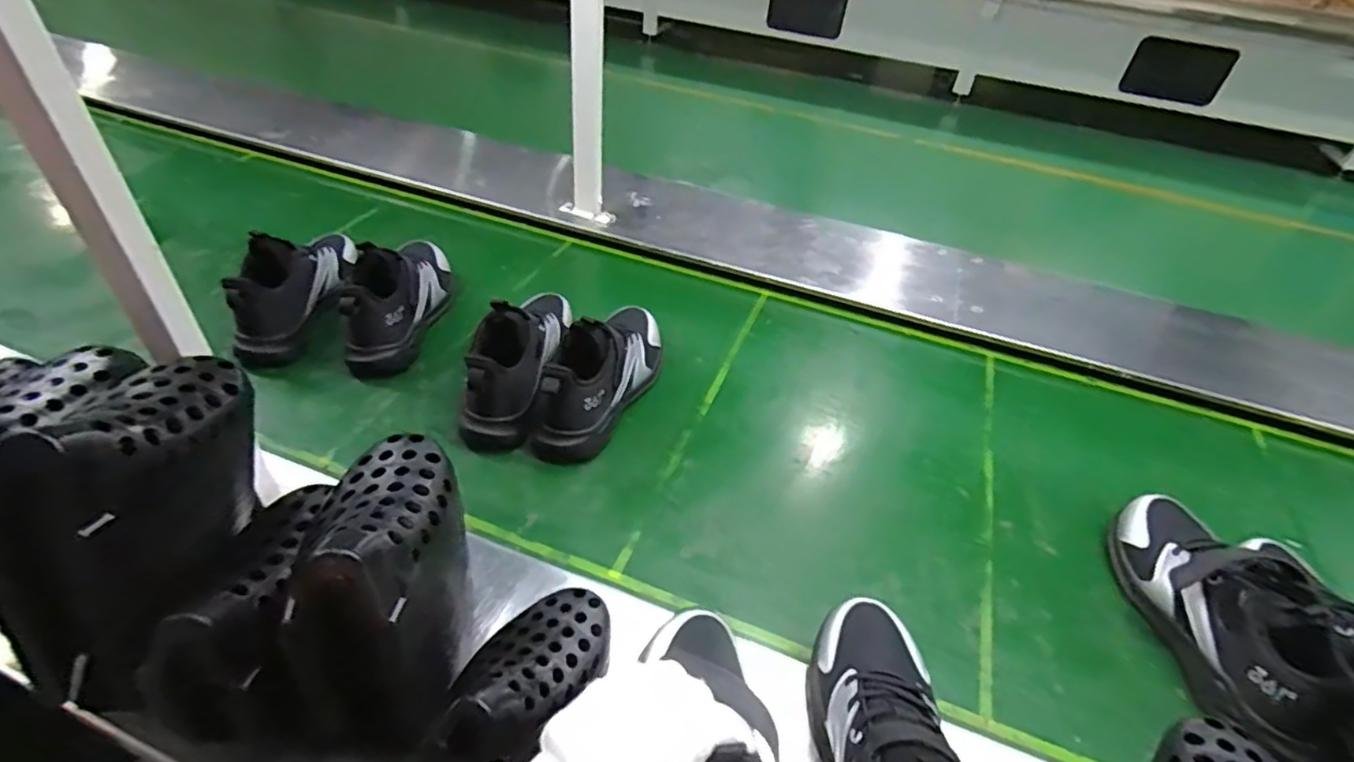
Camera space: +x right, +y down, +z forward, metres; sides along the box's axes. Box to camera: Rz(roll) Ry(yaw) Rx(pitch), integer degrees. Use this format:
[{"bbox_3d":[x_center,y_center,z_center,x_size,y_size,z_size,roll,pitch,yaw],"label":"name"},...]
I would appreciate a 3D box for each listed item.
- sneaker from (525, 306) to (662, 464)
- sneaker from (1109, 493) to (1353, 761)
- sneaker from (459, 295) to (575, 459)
[{"bbox_3d":[-0.082,-0.022,0.722,0.081,0.119,0.249,20,43,15],"label":"sneaker"},{"bbox_3d":[0.481,0.198,0.557,0.085,0.103,0.242,2,42,-6],"label":"sneaker"},{"bbox_3d":[-0.182,-0.045,0.744,0.087,0.122,0.247,7,41,1],"label":"sneaker"}]

